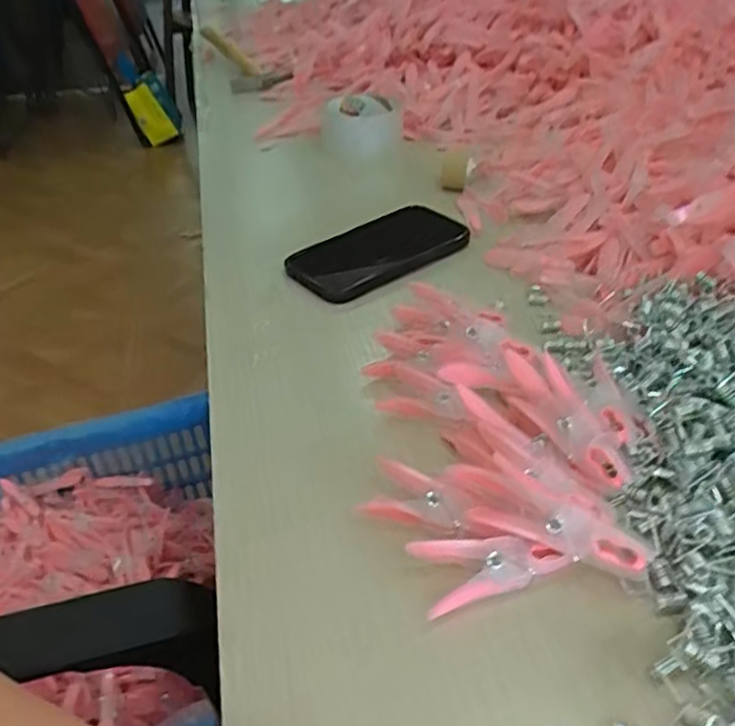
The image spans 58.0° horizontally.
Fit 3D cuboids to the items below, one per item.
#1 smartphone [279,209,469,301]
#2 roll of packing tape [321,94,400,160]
[{"bbox_3d":[0.008,-0.096,0.555,0.160,0.012,0.083,-27,43,-24],"label":"smartphone"},{"bbox_3d":[-0.009,-0.283,0.794,0.088,0.046,0.091,-1,38,1],"label":"roll of packing tape"}]

